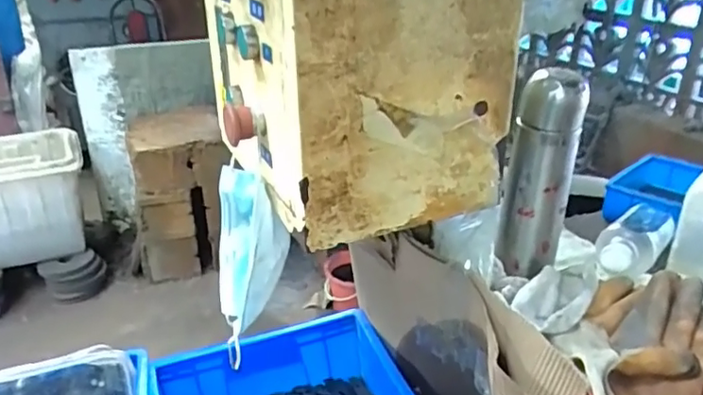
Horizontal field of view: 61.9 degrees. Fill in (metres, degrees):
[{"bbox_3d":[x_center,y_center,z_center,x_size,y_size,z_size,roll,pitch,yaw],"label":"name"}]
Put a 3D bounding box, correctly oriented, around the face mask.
[{"bbox_3d":[-0.109,0.056,0.596,0.061,0.170,0.107,-12,29,-23],"label":"face mask"}]

